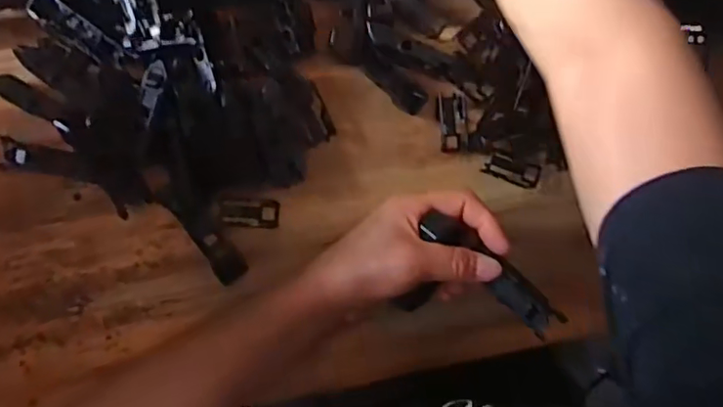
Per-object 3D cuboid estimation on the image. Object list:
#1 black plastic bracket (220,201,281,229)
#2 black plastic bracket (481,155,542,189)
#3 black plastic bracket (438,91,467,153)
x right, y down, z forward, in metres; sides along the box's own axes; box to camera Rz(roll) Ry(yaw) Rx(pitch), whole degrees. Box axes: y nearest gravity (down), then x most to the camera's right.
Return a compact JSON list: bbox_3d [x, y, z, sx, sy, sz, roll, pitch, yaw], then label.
[{"bbox_3d":[-0.073,0.007,0.366,0.037,0.005,0.018,1,91,-9],"label":"black plastic bracket"},{"bbox_3d":[0.106,-0.023,0.393,0.039,0.012,0.017,17,88,4],"label":"black plastic bracket"},{"bbox_3d":[0.064,-0.057,0.392,0.020,0.009,0.041,-7,92,-9],"label":"black plastic bracket"}]

